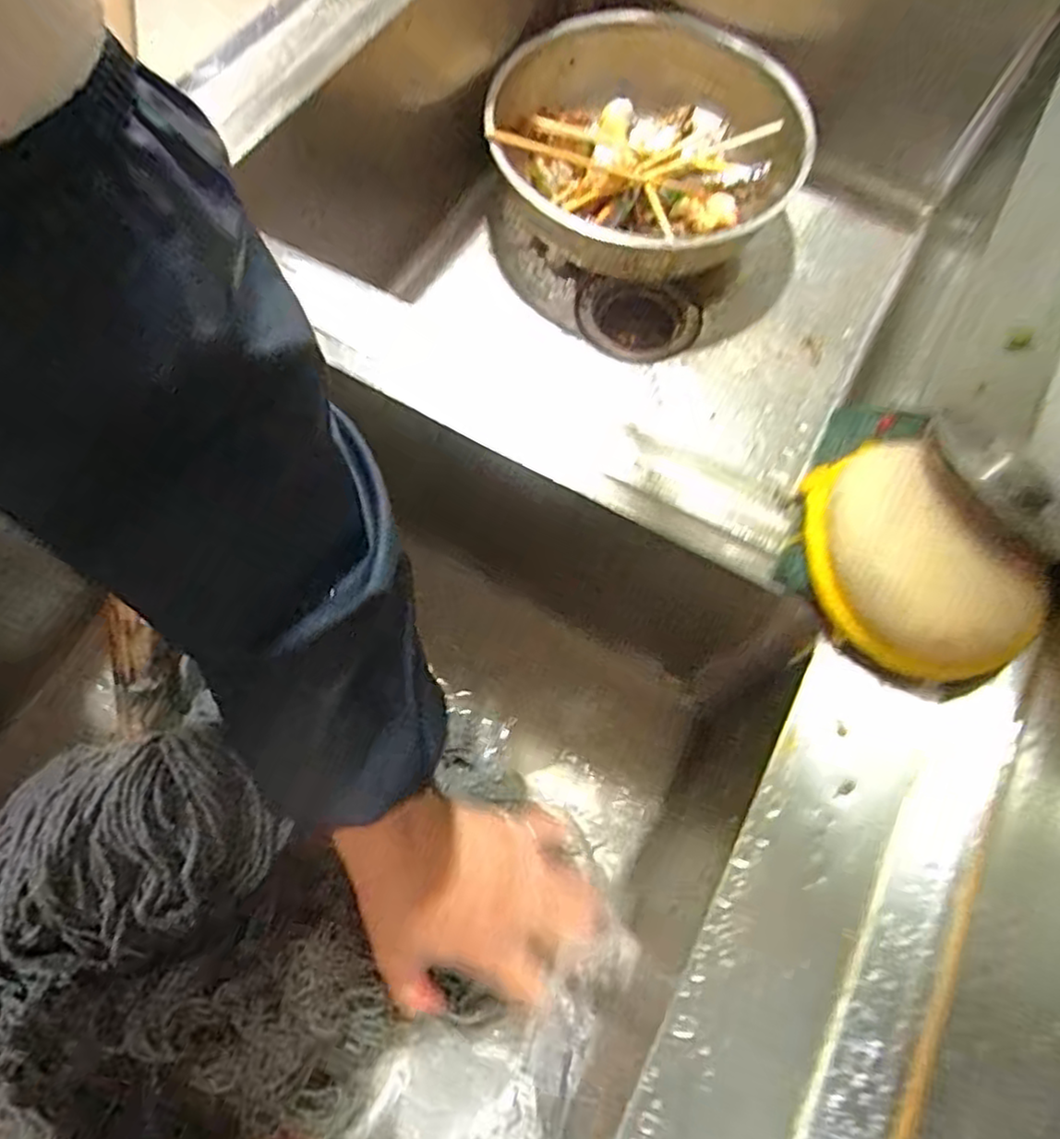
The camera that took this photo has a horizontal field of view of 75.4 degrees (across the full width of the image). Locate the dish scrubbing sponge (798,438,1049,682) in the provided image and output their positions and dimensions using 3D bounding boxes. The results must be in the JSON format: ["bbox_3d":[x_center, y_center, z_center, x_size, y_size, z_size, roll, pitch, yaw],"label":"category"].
[{"bbox_3d":[0.155,-0.004,0.287,0.070,0.036,0.102,-32,68,6],"label":"dish scrubbing sponge"}]

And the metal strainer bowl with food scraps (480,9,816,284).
[{"bbox_3d":[0.101,-0.367,0.631,0.275,0.106,0.281,1,67,-2],"label":"metal strainer bowl with food scraps"}]

